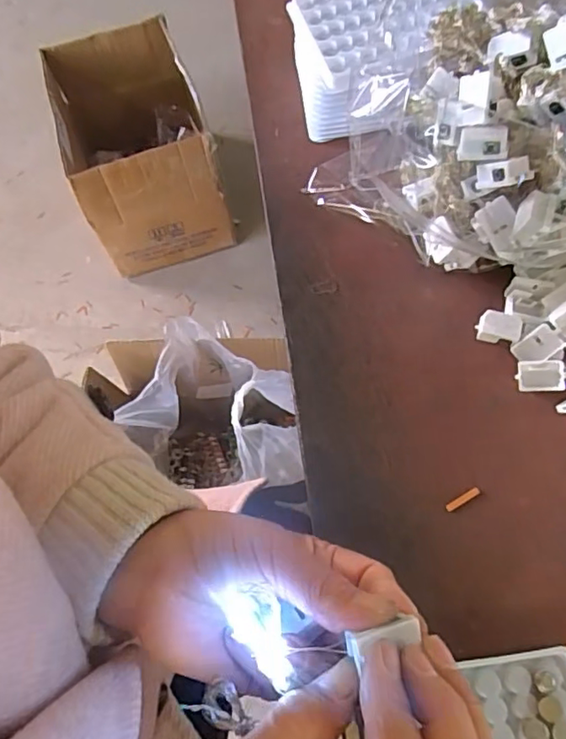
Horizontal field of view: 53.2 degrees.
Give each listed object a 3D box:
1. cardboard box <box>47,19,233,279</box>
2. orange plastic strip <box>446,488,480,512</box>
[{"bbox_3d":[-0.302,-0.472,1.195,0.267,0.279,0.432,-19,67,-3],"label":"cardboard box"},{"bbox_3d":[0.106,0.076,0.333,0.022,0.004,0.005,-28,68,-8],"label":"orange plastic strip"}]

